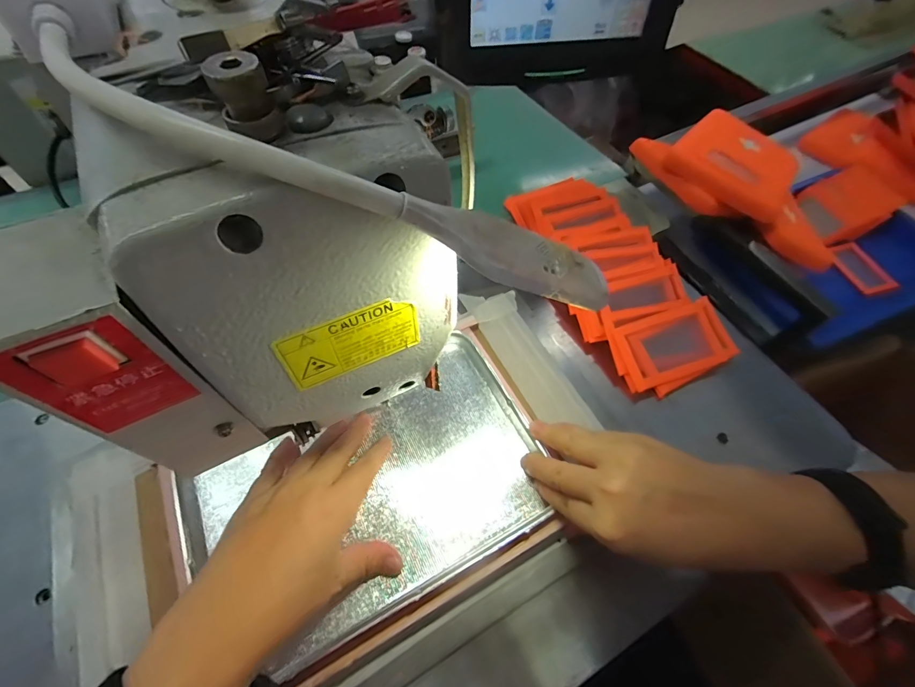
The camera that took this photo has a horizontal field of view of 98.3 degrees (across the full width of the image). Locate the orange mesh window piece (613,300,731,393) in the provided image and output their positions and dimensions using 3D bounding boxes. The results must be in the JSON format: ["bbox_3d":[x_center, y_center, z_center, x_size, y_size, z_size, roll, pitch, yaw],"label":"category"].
[{"bbox_3d":[0.209,0.000,0.386,0.104,0.011,0.062,-17,78,-13],"label":"orange mesh window piece"}]

